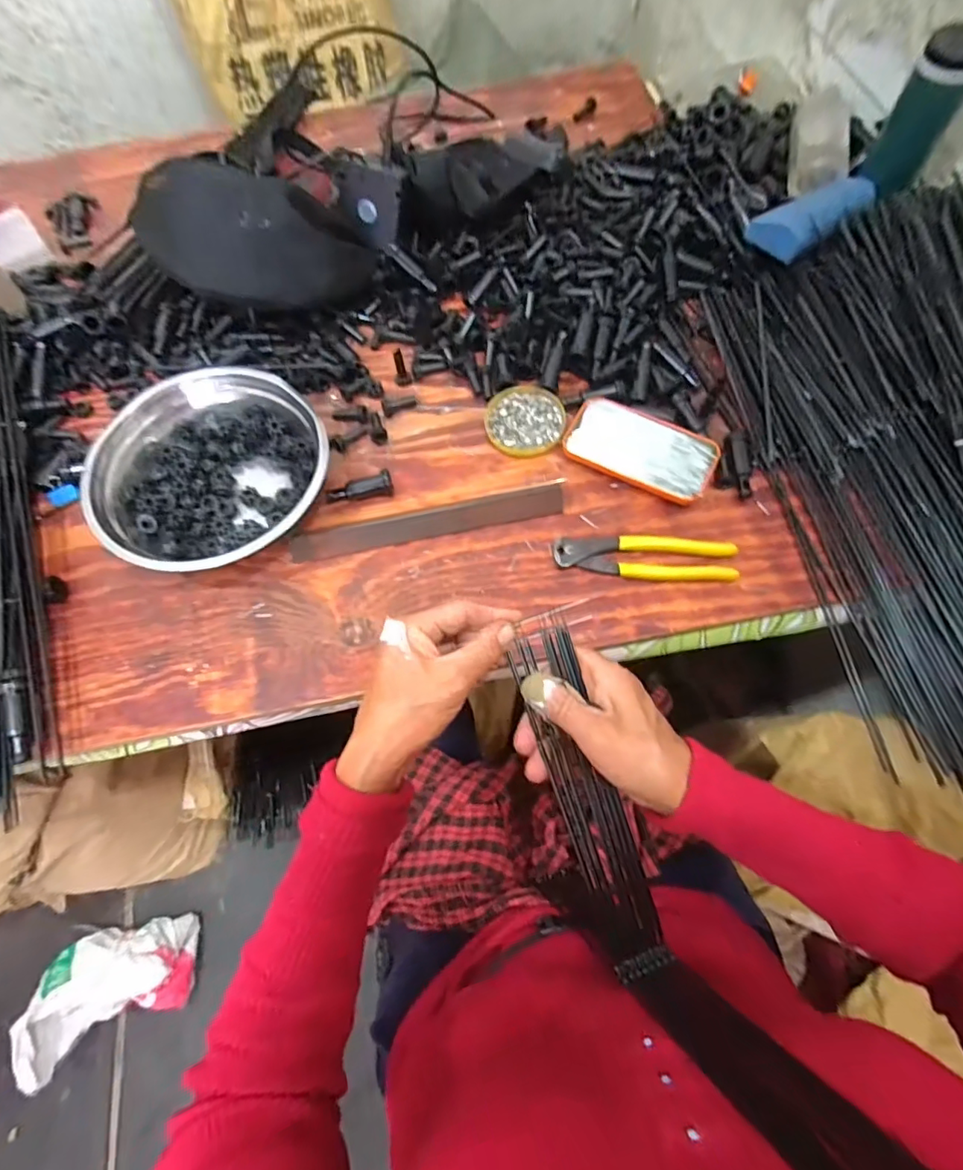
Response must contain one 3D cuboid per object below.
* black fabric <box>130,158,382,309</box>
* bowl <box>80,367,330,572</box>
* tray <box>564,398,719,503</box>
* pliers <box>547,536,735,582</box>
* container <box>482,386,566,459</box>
[{"bbox_3d":[-0.236,-0.366,0.561,0.242,0.095,0.093,9,66,-16],"label":"black fabric"},{"bbox_3d":[-0.260,-0.113,0.512,0.220,0.065,0.192,-24,68,-8],"label":"bowl"},{"bbox_3d":[0.160,-0.139,0.534,0.145,0.015,0.077,30,72,14],"label":"tray"},{"bbox_3d":[0.151,-0.027,0.495,0.162,0.020,0.040,4,68,4],"label":"pliers"},{"bbox_3d":[0.046,-0.177,0.565,0.081,0.013,0.087,-1,67,2],"label":"container"}]

